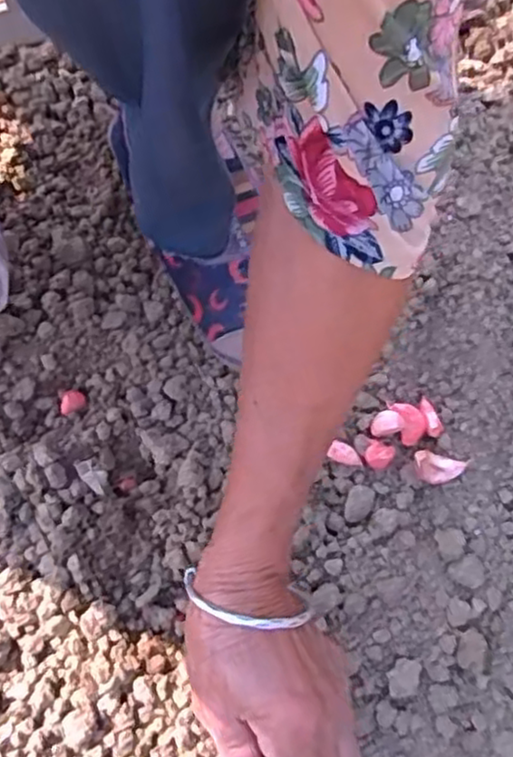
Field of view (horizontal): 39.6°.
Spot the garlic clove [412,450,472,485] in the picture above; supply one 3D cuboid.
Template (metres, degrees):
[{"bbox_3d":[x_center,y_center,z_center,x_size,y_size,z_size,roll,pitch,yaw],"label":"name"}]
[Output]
[{"bbox_3d":[0.117,0.058,0.456,0.034,0.014,0.017,11,67,2],"label":"garlic clove"}]

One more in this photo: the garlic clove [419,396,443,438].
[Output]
[{"bbox_3d":[0.115,0.025,0.472,0.012,0.008,0.028,-18,70,-10],"label":"garlic clove"}]

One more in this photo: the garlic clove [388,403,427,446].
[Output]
[{"bbox_3d":[0.100,0.027,0.466,0.017,0.015,0.028,-25,71,-12],"label":"garlic clove"}]

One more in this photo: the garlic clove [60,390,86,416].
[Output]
[{"bbox_3d":[-0.125,0.016,0.478,0.018,0.007,0.013,-37,74,-16],"label":"garlic clove"}]

